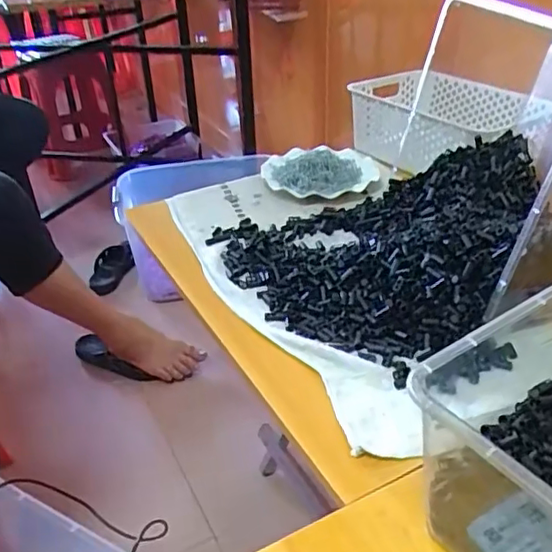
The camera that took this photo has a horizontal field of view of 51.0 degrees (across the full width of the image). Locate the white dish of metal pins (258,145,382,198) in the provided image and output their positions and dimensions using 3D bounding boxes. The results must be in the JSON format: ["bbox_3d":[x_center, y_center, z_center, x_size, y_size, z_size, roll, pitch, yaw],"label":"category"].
[{"bbox_3d":[0.068,-0.167,0.902,0.172,0.042,0.132,-6,34,-5],"label":"white dish of metal pins"}]

